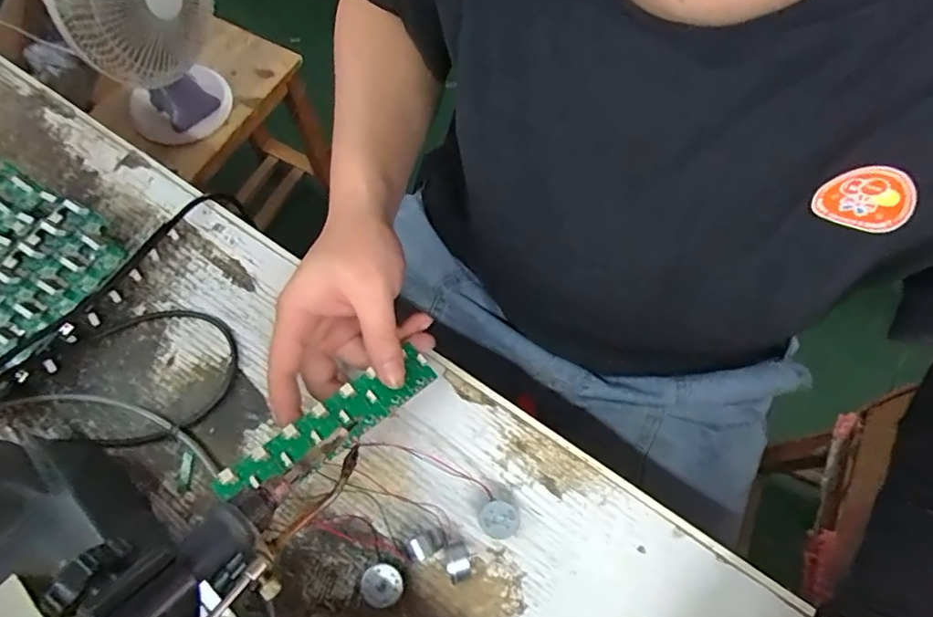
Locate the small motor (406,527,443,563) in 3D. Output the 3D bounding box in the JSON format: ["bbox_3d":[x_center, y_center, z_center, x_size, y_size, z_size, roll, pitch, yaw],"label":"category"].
[{"bbox_3d":[-0.025,0.140,0.329,0.021,0.024,0.015,-29,71,-12],"label":"small motor"}]

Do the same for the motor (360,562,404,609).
[{"bbox_3d":[-0.049,0.162,0.326,0.023,0.013,0.022,0,68,0],"label":"motor"}]

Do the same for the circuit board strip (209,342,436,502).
[{"bbox_3d":[-0.079,0.069,0.327,0.136,0.011,0.030,-30,71,-21],"label":"circuit board strip"}]

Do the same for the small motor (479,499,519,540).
[{"bbox_3d":[0.020,0.128,0.336,0.022,0.019,0.021,32,71,12],"label":"small motor"}]

